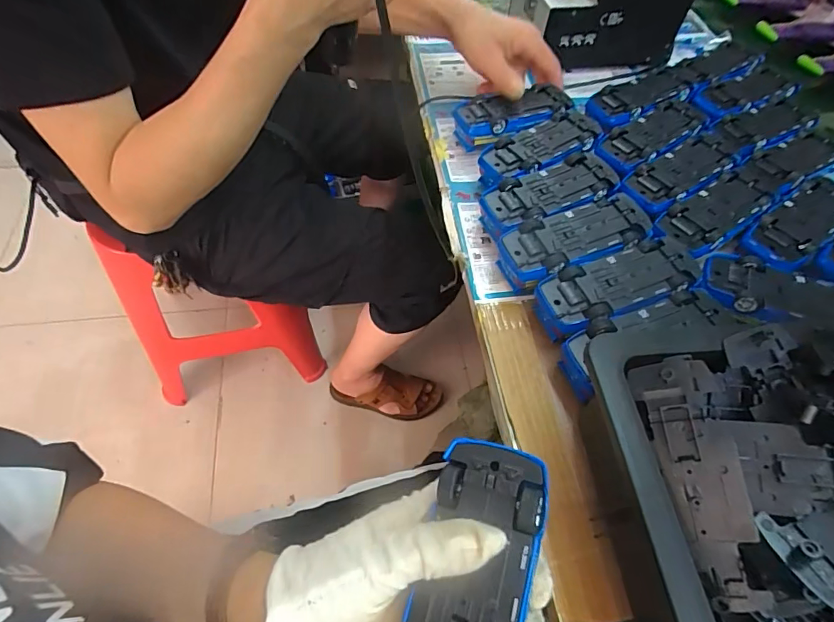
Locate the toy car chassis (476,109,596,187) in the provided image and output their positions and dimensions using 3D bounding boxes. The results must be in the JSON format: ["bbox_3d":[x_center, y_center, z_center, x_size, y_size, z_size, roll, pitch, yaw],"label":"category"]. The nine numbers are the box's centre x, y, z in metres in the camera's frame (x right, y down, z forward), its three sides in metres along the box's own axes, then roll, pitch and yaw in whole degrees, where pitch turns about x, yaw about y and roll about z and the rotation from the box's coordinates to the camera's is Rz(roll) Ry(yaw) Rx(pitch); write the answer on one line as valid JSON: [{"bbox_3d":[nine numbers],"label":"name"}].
[{"bbox_3d":[0.124,-0.158,0.478,0.131,0.045,0.058,-25,63,-19],"label":"toy car chassis"}]

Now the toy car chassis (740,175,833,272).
[{"bbox_3d":[0.350,-0.085,0.417,0.139,0.012,0.059,-30,65,-22],"label":"toy car chassis"}]

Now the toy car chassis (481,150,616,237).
[{"bbox_3d":[0.122,-0.102,0.441,0.131,0.047,0.057,-20,61,-17],"label":"toy car chassis"}]

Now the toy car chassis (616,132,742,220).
[{"bbox_3d":[0.259,-0.135,0.450,0.139,0.013,0.053,-30,64,-22],"label":"toy car chassis"}]

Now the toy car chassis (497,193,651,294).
[{"bbox_3d":[0.134,-0.056,0.411,0.129,0.052,0.055,-18,60,-16],"label":"toy car chassis"}]

